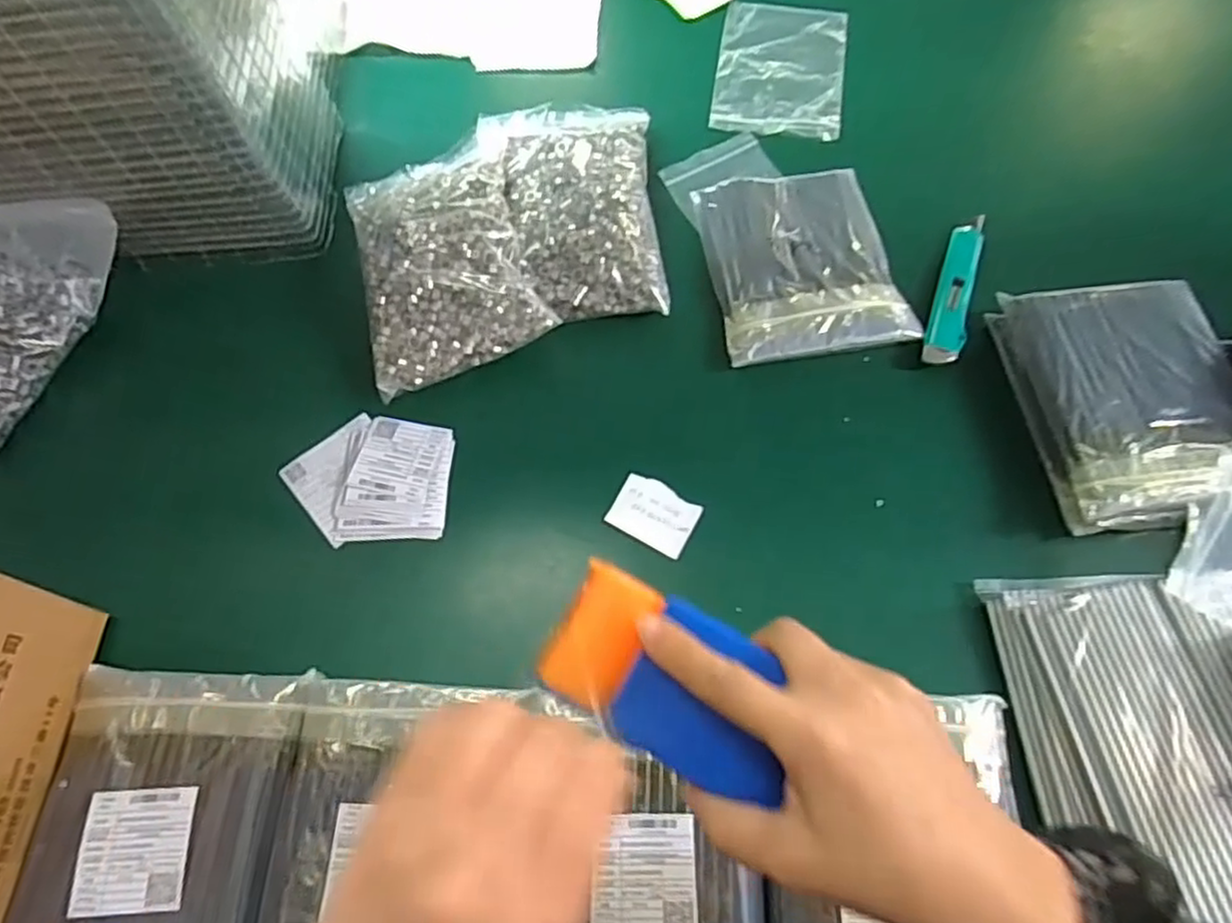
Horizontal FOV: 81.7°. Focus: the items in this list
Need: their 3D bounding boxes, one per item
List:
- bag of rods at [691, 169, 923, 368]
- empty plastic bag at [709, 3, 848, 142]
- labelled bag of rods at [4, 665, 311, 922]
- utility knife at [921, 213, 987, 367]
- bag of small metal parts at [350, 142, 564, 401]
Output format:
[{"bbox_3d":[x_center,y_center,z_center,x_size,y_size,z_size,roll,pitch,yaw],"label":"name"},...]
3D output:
[{"bbox_3d":[0.154,-0.169,0.593,0.148,0.017,0.183,-7,65,-3],"label":"bag of rods"},{"bbox_3d":[0.162,-0.387,0.702,0.121,0.012,0.175,9,66,5],"label":"empty plastic bag"},{"bbox_3d":[-0.272,0.217,0.421,0.147,0.030,0.175,1,65,1],"label":"labelled bag of rods"},{"bbox_3d":[0.280,-0.145,0.583,0.029,0.010,0.159,19,67,9],"label":"utility knife"},{"bbox_3d":[-0.143,-0.172,0.586,0.135,0.053,0.216,-15,66,-6],"label":"bag of small metal parts"}]

